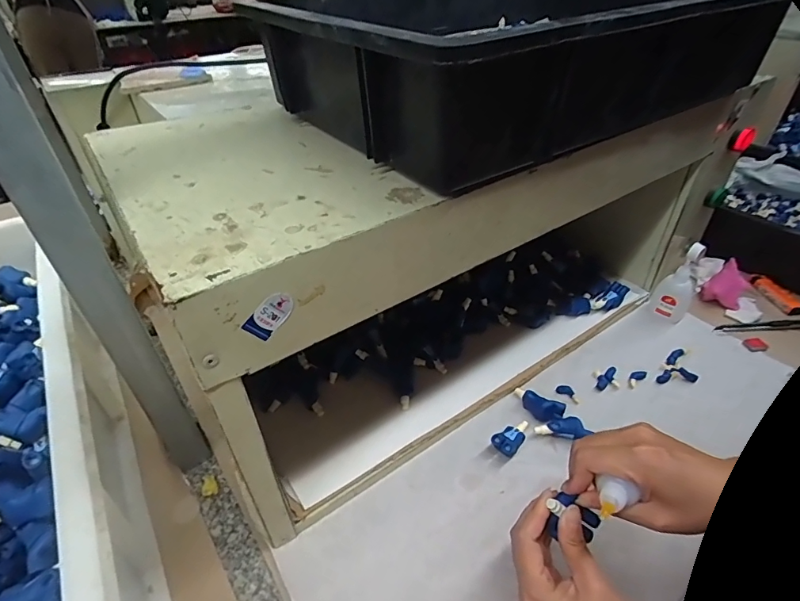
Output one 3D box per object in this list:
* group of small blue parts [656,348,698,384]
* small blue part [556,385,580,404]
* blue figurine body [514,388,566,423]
[{"bbox_3d":[0.337,0.082,0.537,0.037,0.007,0.065,26,46,29],"label":"group of small blue parts"},{"bbox_3d":[0.195,0.107,0.515,0.027,0.009,0.015,32,49,34],"label":"small blue part"},{"bbox_3d":[0.150,0.113,0.492,0.056,0.019,0.023,30,48,33],"label":"blue figurine body"}]

